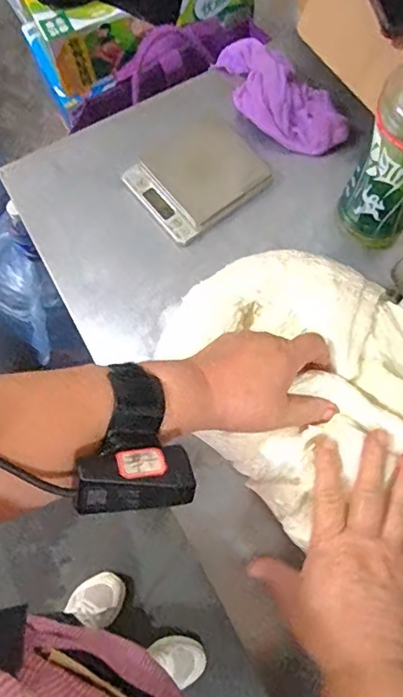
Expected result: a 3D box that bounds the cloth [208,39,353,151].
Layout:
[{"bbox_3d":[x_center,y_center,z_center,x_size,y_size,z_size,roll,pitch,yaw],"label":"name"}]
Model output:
[{"bbox_3d":[0.079,-0.281,0.578,0.082,0.046,0.174,-29,75,-8],"label":"cloth"}]

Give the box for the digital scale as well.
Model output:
[{"bbox_3d":[-0.005,-0.181,0.560,0.125,0.018,0.109,-36,76,-9],"label":"digital scale"}]

